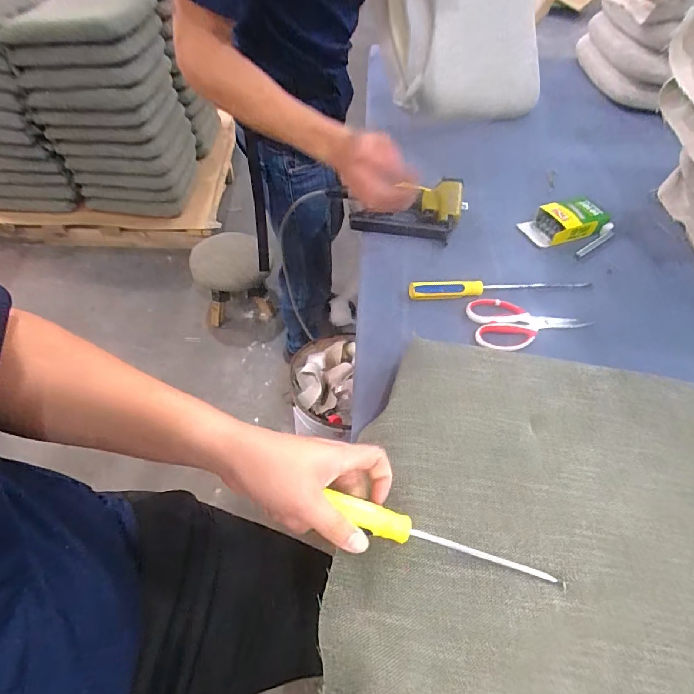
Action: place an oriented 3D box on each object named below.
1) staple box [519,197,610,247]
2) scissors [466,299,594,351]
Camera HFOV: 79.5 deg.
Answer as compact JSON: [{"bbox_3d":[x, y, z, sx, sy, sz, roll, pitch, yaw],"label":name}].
[{"bbox_3d":[0.404,-0.234,0.776,0.159,0.036,0.088,-13,55,-14],"label":"staple box"},{"bbox_3d":[0.270,-0.042,0.626,0.177,0.007,0.096,-6,53,-9],"label":"scissors"}]

